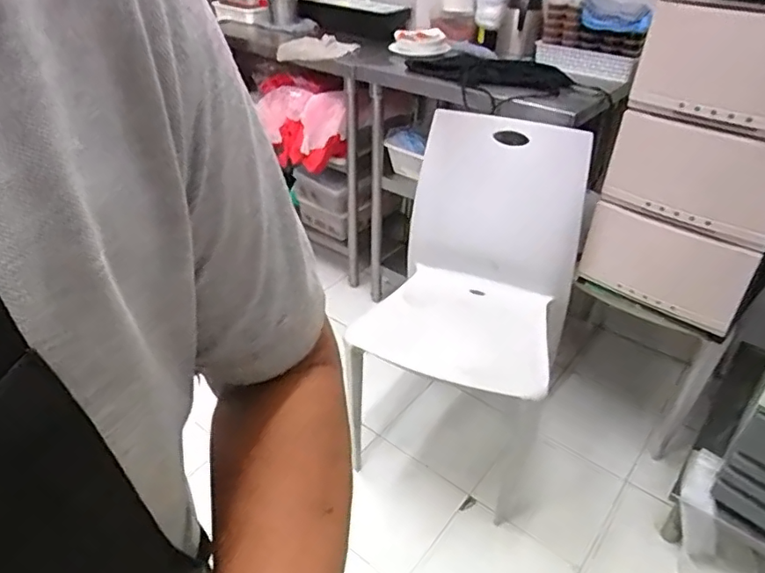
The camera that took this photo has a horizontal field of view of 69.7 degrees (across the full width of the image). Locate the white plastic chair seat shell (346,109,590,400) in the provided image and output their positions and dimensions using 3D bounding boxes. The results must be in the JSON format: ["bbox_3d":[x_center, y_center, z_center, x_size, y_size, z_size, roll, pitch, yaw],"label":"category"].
[{"bbox_3d":[0.204,-0.089,1.162,0.367,0.432,0.487,13,36,16],"label":"white plastic chair seat shell"}]

